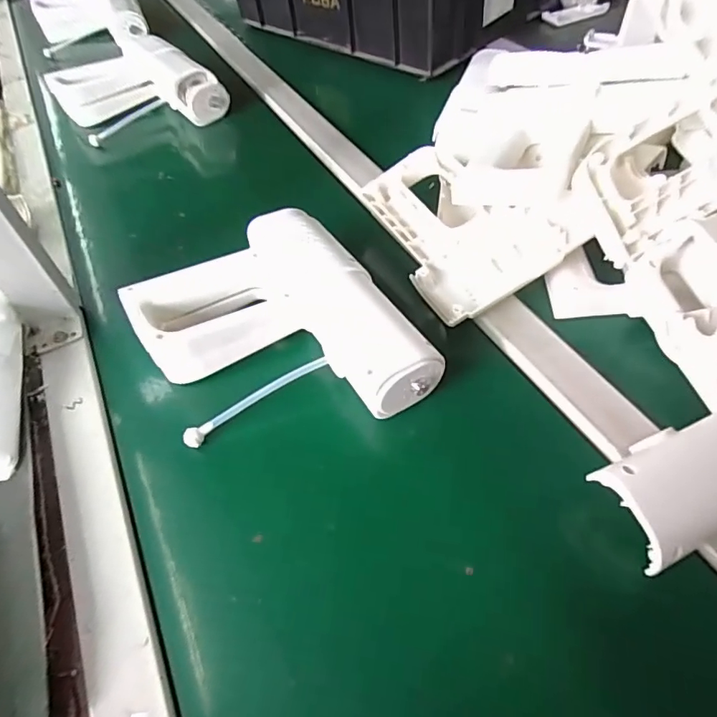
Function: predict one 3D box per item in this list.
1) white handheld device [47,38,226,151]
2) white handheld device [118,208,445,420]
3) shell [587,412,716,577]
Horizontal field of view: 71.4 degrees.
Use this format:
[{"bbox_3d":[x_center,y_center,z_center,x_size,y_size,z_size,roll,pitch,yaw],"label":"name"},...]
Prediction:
[{"bbox_3d":[-0.301,-0.362,0.673,0.170,0.065,0.177,-35,56,-21],"label":"white handheld device"},{"bbox_3d":[-0.061,-0.019,0.388,0.172,0.061,0.210,-32,55,-19],"label":"white handheld device"},{"bbox_3d":[0.218,0.065,0.309,0.148,0.040,0.072,-21,52,-12],"label":"shell"}]

